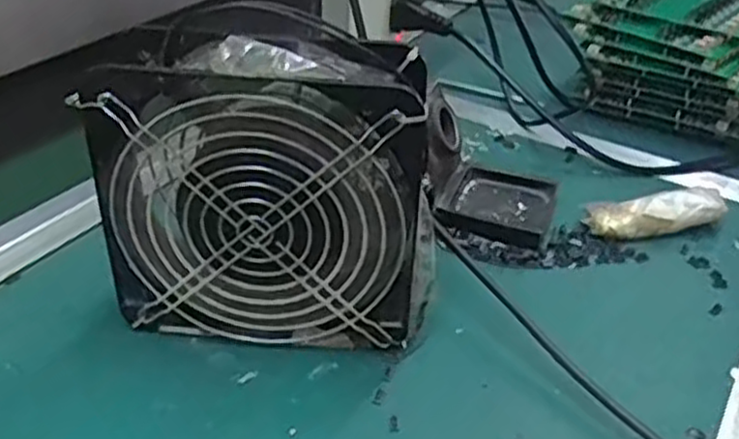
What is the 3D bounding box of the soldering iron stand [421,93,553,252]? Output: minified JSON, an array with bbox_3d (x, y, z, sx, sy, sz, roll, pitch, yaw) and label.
[{"bbox_3d":[0.079,-0.035,0.499,0.085,0.066,0.089,11,34,13],"label":"soldering iron stand"}]

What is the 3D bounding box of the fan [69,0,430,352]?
[{"bbox_3d":[-0.049,-0.011,0.380,0.155,0.158,0.057,5,34,5],"label":"fan"}]

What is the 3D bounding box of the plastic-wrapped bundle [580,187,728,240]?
[{"bbox_3d":[0.185,-0.003,0.499,0.088,0.024,0.024,-3,35,-9],"label":"plastic-wrapped bundle"}]

